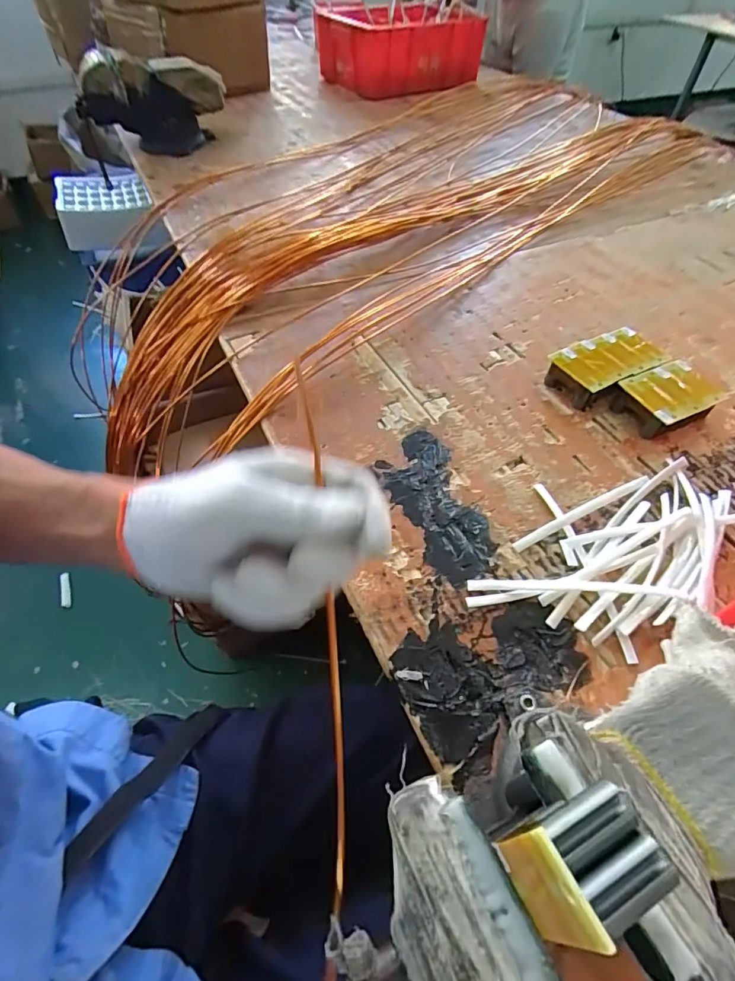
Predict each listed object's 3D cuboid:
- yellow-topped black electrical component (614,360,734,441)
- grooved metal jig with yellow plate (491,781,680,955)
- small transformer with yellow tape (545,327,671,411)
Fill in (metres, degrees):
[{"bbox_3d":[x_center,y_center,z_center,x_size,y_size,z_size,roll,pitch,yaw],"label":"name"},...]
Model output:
[{"bbox_3d":[0.326,-0.099,0.508,0.097,0.037,0.069,-18,56,-16],"label":"yellow-topped black electrical component"},{"bbox_3d":[0.071,0.130,0.161,0.037,0.060,0.038,-15,54,-13],"label":"grooved metal jig with yellow plate"},{"bbox_3d":[0.278,-0.144,0.544,0.129,0.037,0.071,-22,57,-18],"label":"small transformer with yellow tape"}]

